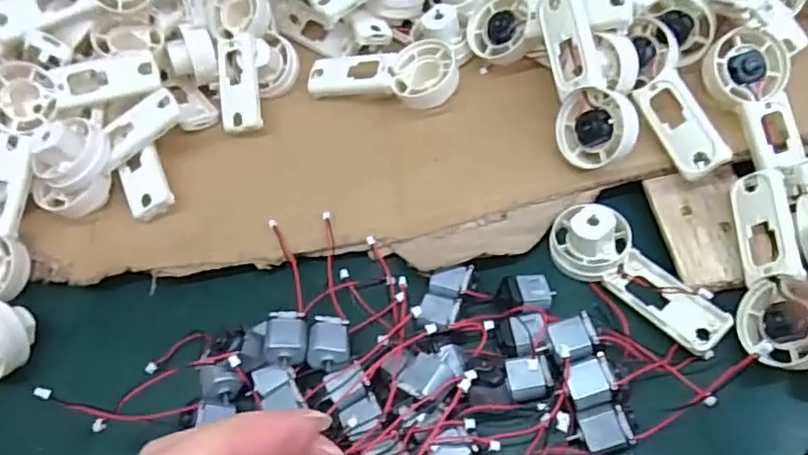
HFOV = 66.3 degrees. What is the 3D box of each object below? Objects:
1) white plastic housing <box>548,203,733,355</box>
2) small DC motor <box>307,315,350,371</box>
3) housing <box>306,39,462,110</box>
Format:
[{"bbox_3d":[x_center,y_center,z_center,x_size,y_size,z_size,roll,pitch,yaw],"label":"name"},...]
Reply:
[{"bbox_3d":[0.113,0.021,0.302,0.035,0.022,0.092,-41,62,-17],"label":"white plastic housing"},{"bbox_3d":[-0.035,0.055,0.291,0.018,0.011,0.025,3,60,5],"label":"small DC motor"},{"bbox_3d":[-0.014,-0.090,0.367,0.090,0.029,0.034,2,58,9],"label":"housing"}]

